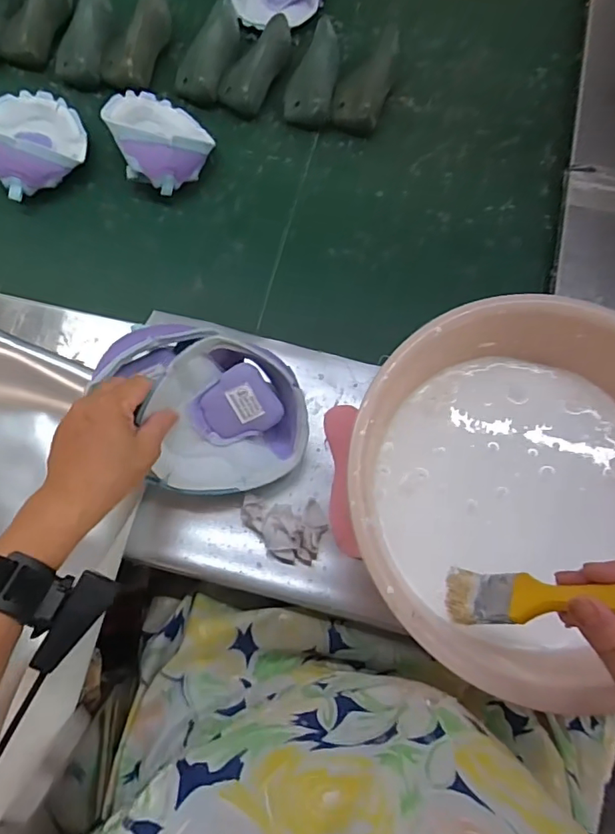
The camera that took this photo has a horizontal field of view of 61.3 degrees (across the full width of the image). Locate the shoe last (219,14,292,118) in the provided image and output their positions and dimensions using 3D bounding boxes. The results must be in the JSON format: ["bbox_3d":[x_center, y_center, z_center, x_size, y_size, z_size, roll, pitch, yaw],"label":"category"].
[{"bbox_3d":[-0.066,-0.463,0.677,0.059,0.046,0.135,23,75,6],"label":"shoe last"}]

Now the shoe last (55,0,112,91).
[{"bbox_3d":[-0.295,-0.512,0.691,0.076,0.045,0.143,1,74,0],"label":"shoe last"}]

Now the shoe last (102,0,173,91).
[{"bbox_3d":[-0.224,-0.496,0.683,0.065,0.050,0.141,15,74,4],"label":"shoe last"}]

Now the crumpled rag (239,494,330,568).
[{"bbox_3d":[-0.023,0.106,0.488,0.078,0.022,0.059,3,75,1],"label":"crumpled rag"}]

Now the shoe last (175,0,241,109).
[{"bbox_3d":[-0.122,-0.482,0.681,0.056,0.041,0.149,22,87,6],"label":"shoe last"}]

